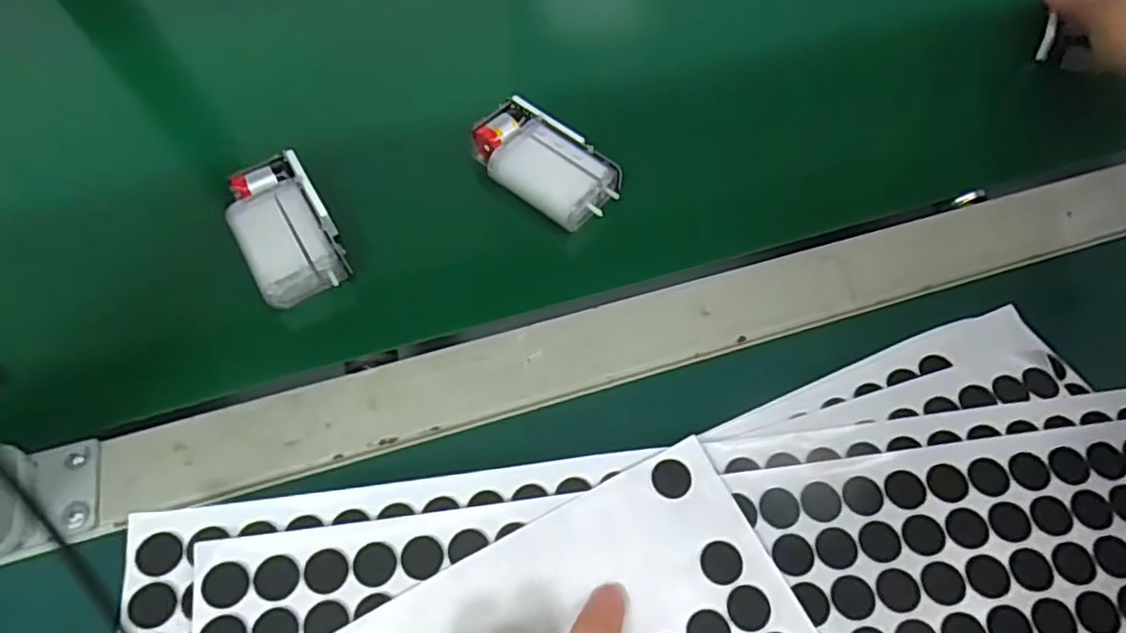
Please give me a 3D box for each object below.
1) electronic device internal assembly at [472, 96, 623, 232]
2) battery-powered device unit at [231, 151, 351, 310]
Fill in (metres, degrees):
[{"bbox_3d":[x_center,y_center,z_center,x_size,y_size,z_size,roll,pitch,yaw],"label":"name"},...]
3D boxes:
[{"bbox_3d":[-0.011,-0.080,0.346,0.077,0.022,0.045,39,69,20],"label":"electronic device internal assembly"},{"bbox_3d":[-0.136,-0.043,0.324,0.042,0.026,0.071,-30,65,-14],"label":"battery-powered device unit"}]

